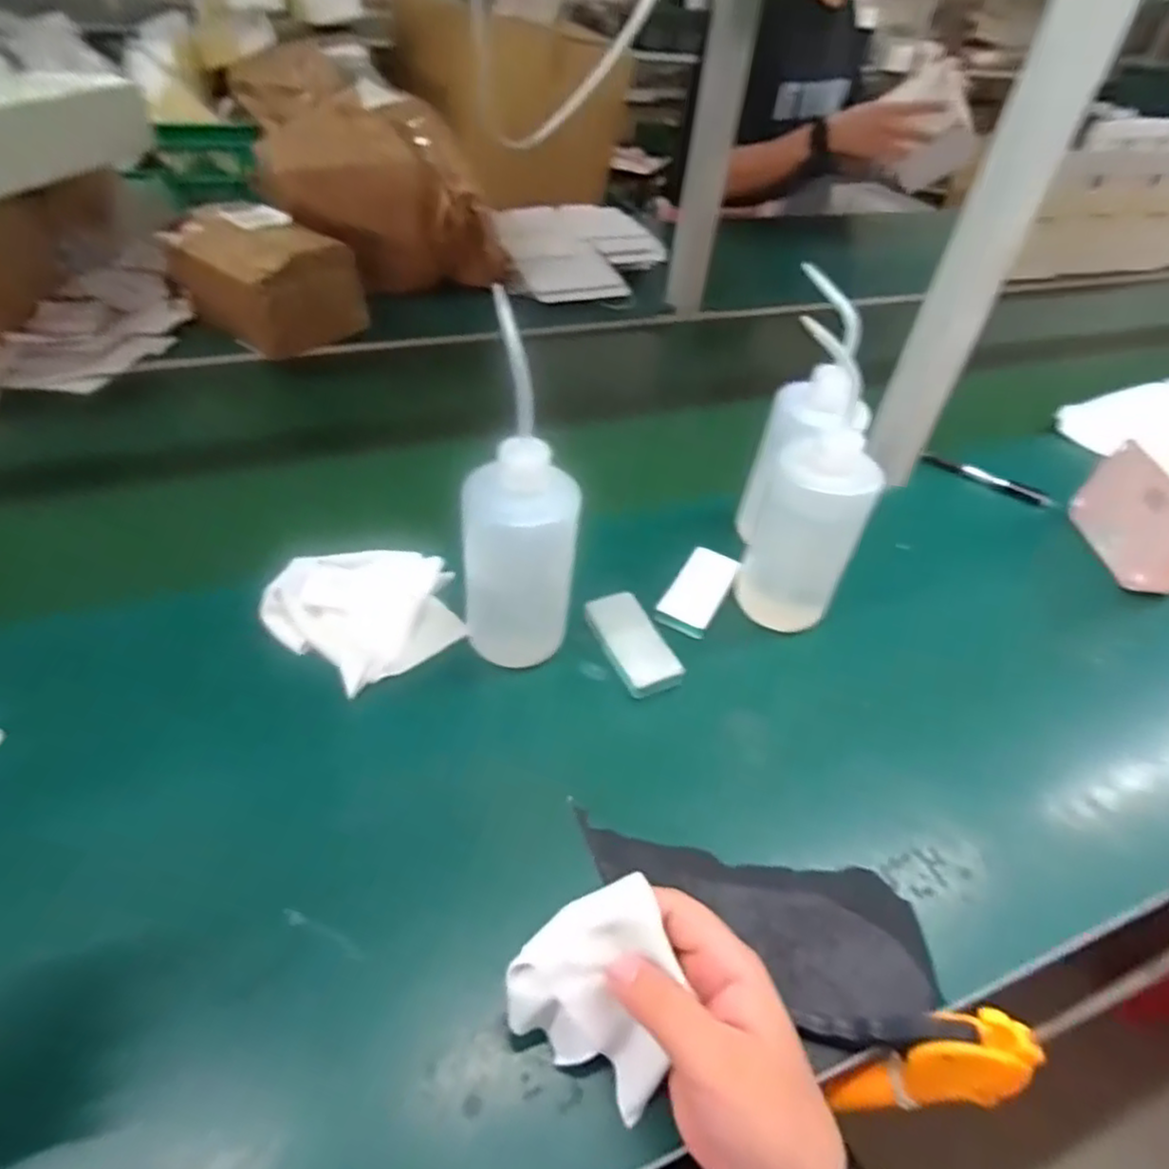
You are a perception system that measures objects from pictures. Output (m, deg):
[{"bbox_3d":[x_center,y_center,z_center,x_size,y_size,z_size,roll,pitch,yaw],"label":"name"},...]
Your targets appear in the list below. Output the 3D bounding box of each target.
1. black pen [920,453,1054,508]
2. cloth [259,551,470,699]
[{"bbox_3d":[0.443,-0.117,0.760,0.137,0.015,0.010,31,50,23],"label":"black pen"},{"bbox_3d":[-0.167,0.020,0.535,0.134,0.030,0.123,-27,54,-29],"label":"cloth"}]

